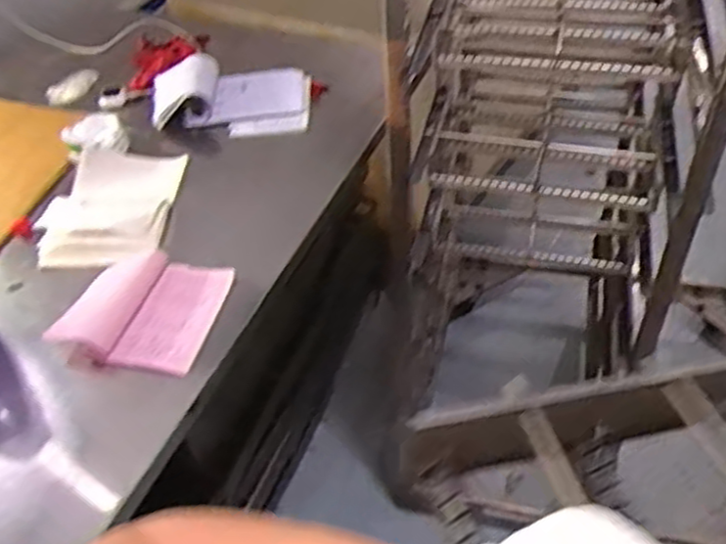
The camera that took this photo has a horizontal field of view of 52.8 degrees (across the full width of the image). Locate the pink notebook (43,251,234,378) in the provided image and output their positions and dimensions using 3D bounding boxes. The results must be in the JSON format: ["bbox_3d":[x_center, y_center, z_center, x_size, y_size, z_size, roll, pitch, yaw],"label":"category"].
[{"bbox_3d":[-0.289,0.048,0.965,0.188,0.034,0.174,8,47,14],"label":"pink notebook"}]

